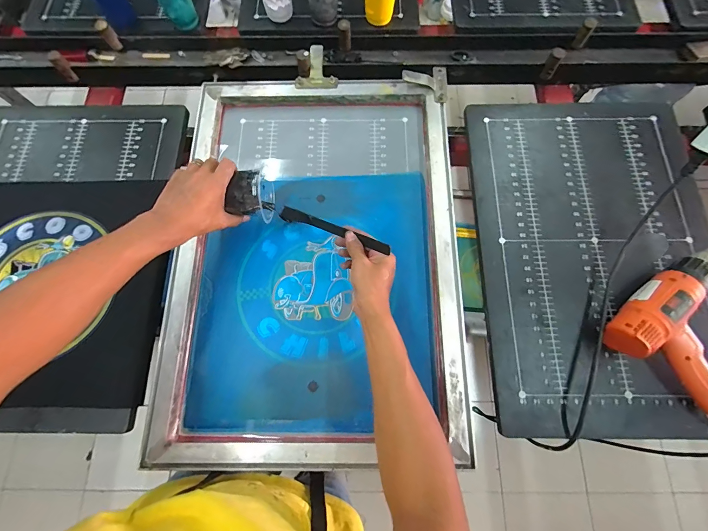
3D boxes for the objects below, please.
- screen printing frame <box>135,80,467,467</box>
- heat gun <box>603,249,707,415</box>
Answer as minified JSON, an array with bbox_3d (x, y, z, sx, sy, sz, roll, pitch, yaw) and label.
[{"bbox_3d":[-0.060,-0.036,0.557,0.447,0.035,0.649,0,73,1],"label":"screen printing frame"},{"bbox_3d":[0.505,0.077,0.490,0.181,0.068,0.212,35,77,11],"label":"heat gun"}]

